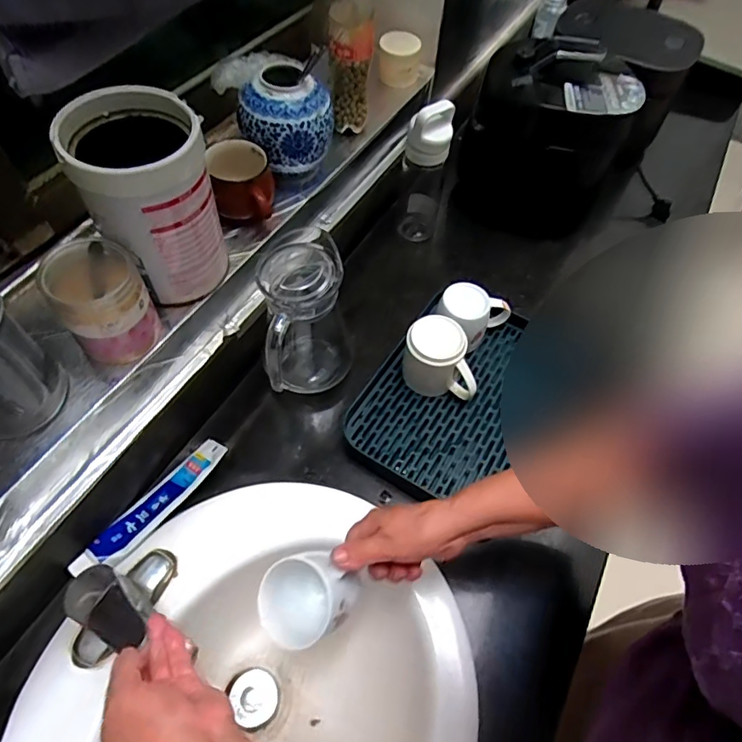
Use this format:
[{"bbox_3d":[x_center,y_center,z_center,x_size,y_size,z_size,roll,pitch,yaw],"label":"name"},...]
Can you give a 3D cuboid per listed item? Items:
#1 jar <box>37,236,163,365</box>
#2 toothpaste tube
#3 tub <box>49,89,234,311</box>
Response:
[{"bbox_3d":[-0.273,-0.067,0.514,0.081,0.113,0.078,1,55,-2],"label":"jar"},{"bbox_3d":[-0.264,0.163,0.604,0.048,0.030,0.204,32,60,18],"label":"toothpaste tube"},{"bbox_3d":[-0.226,-0.171,0.526,0.120,0.197,0.119,1,55,-2],"label":"tub"}]

